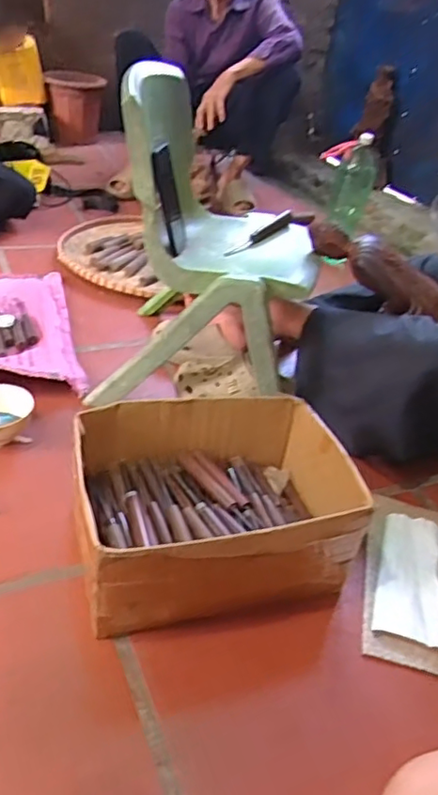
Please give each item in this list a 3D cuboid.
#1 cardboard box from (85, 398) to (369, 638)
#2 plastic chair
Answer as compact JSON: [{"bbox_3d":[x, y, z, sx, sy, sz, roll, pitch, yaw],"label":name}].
[{"bbox_3d":[-0.006,0.132,0.764,0.323,0.154,0.257,-5,37,-17],"label":"cardboard box"},{"bbox_3d":[0.006,-0.258,0.993,0.309,0.443,0.356,14,35,8],"label":"plastic chair"}]

